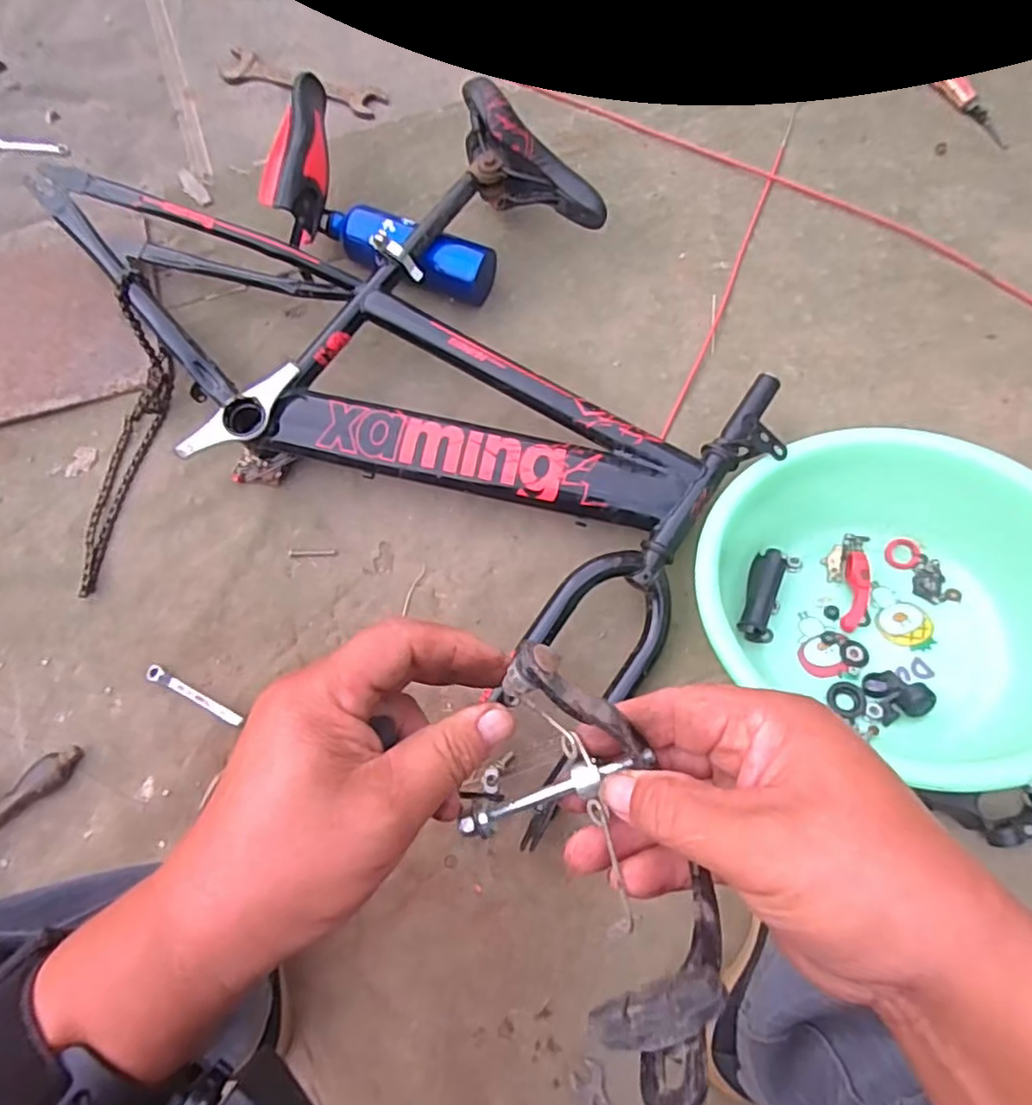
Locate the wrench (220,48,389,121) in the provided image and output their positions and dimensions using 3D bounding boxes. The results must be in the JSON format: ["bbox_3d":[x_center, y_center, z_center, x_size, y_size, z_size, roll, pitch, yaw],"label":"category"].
[{"bbox_3d":[-0.299,-0.661,0.939,0.231,0.014,0.060,16,75,4],"label":"wrench"}]

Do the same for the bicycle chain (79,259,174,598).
[{"bbox_3d":[-0.460,-0.132,0.764,0.049,0.107,0.363,14,91,4],"label":"bicycle chain"}]

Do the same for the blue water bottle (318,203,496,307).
[{"bbox_3d":[-0.140,-0.369,0.829,0.225,0.072,0.084,17,76,4],"label":"blue water bottle"}]

